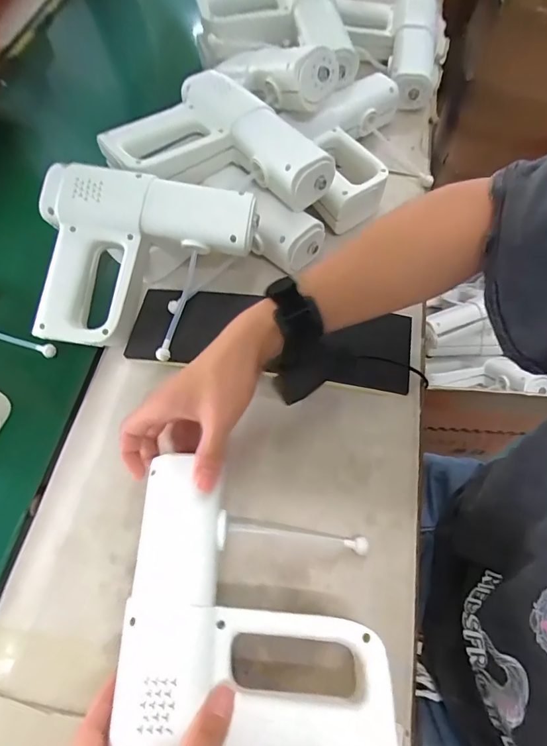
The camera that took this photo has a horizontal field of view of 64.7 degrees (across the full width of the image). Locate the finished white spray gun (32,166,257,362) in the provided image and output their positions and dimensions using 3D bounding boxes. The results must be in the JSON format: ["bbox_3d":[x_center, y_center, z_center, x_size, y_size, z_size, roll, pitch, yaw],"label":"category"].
[{"bbox_3d":[-0.135,-0.111,0.458,0.202,0.065,0.178,11,91,-2],"label":"finished white spray gun"}]

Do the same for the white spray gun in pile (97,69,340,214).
[{"bbox_3d":[-0.063,-0.232,0.473,0.169,0.049,0.207,-42,67,-15],"label":"white spray gun in pile"}]

